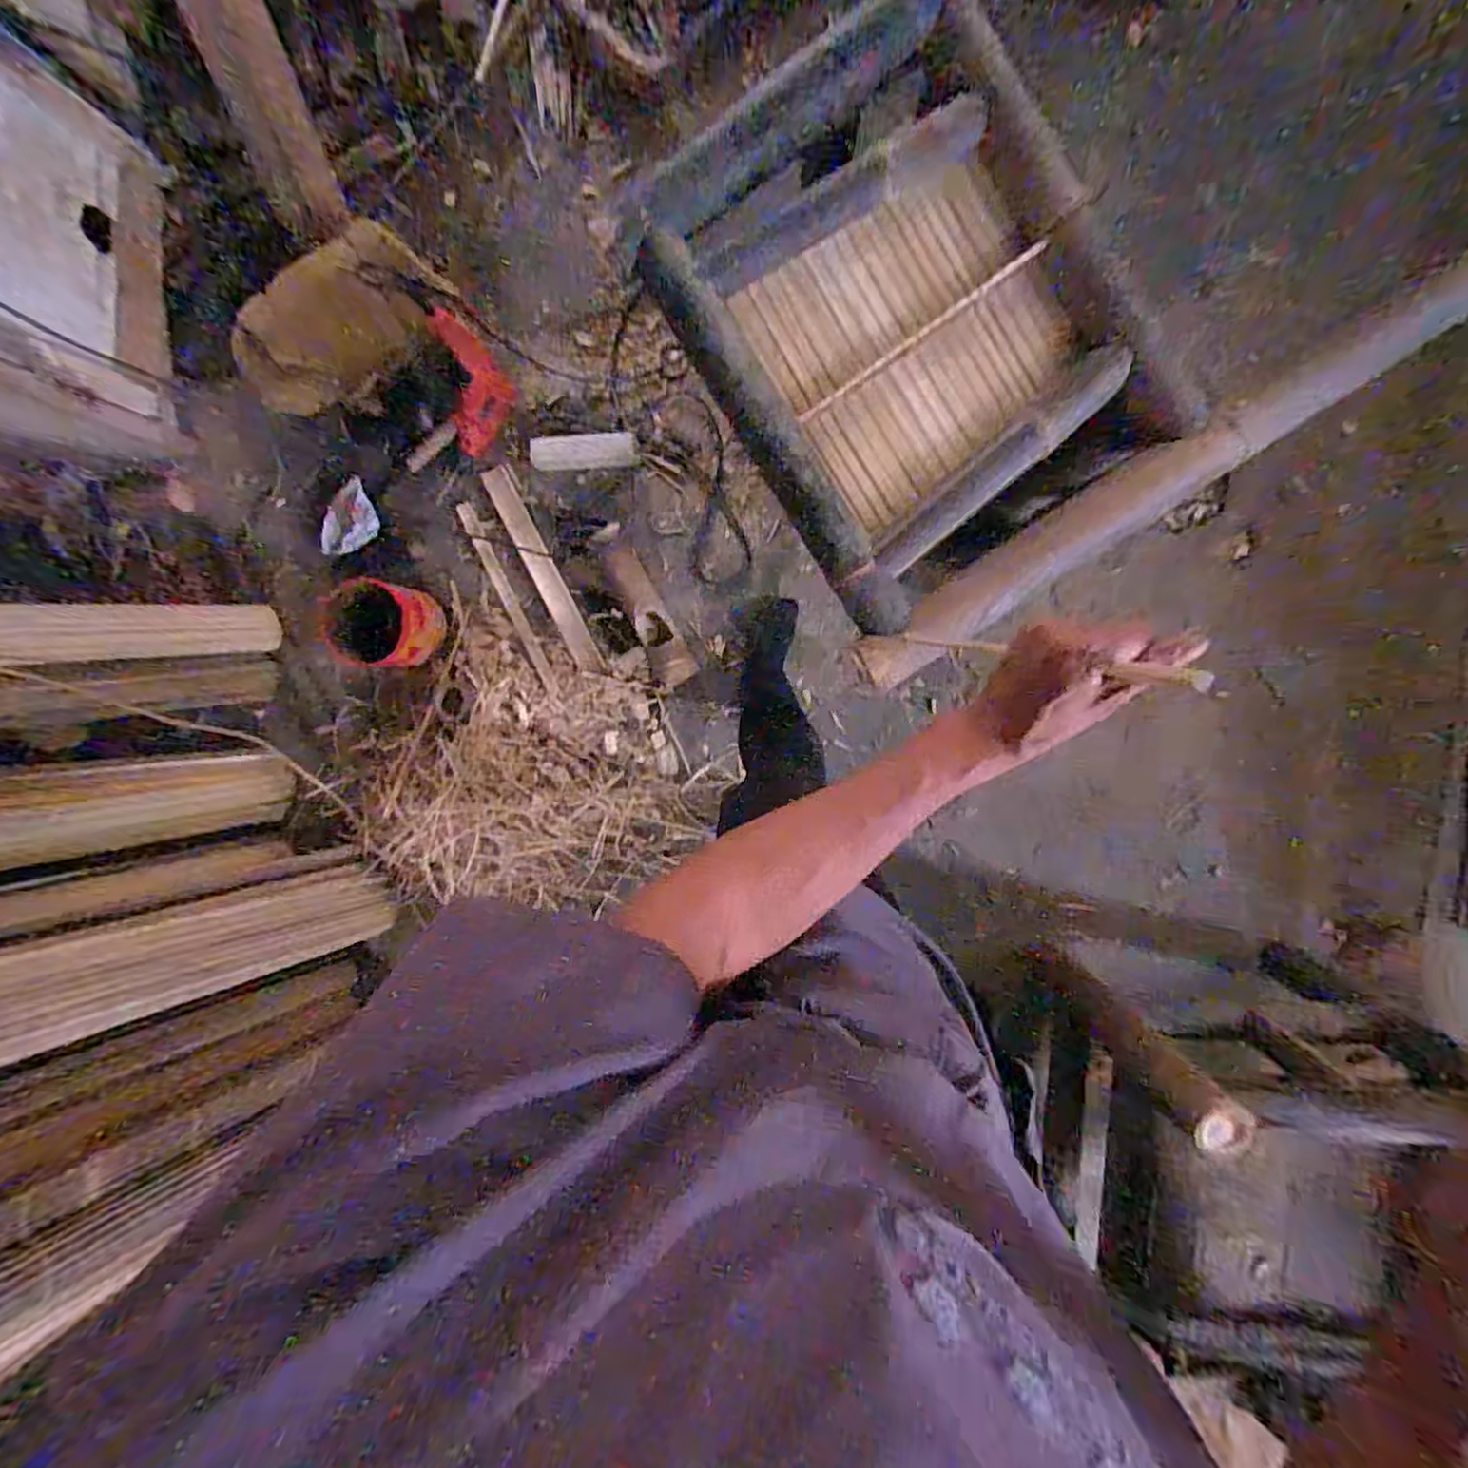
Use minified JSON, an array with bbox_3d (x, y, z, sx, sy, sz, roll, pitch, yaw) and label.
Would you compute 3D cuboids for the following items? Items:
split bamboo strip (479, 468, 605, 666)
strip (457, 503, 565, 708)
[{"bbox_3d":[-0.360,-0.307,1.242,0.050,0.018,0.411,-25,99,2],"label":"split bamboo strip"},{"bbox_3d":[-0.425,-0.241,1.244,0.029,0.008,0.408,-24,99,1],"label":"strip"}]

